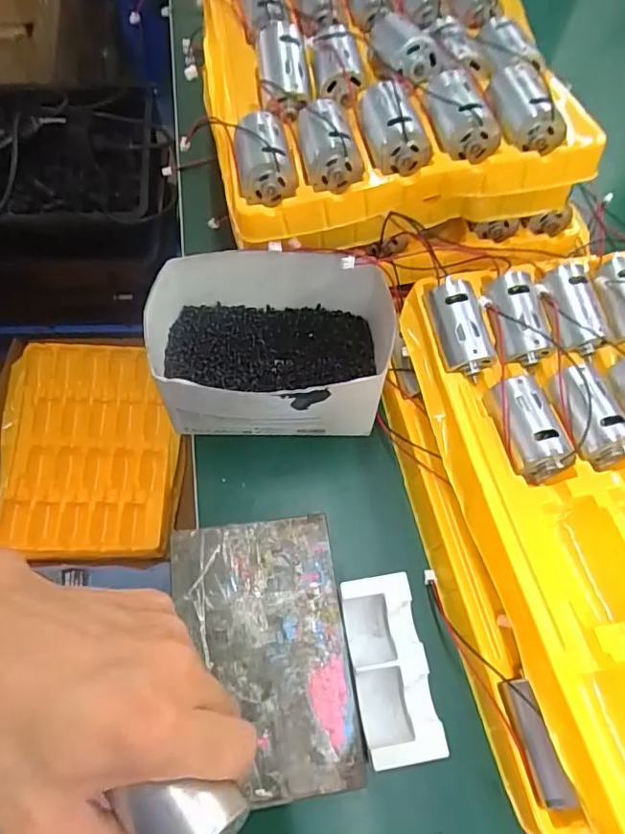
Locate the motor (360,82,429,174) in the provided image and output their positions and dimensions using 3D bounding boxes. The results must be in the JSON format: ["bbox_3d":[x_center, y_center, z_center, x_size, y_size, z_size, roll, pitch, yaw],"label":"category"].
[{"bbox_3d":[0.049,-0.183,0.338,0.030,0.025,0.069,-11,64,-8],"label":"motor"}]

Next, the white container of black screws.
[{"bbox_3d":[-0.026,-0.046,0.366,0.154,0.072,0.113,4,63,0],"label":"white container of black screws"}]

